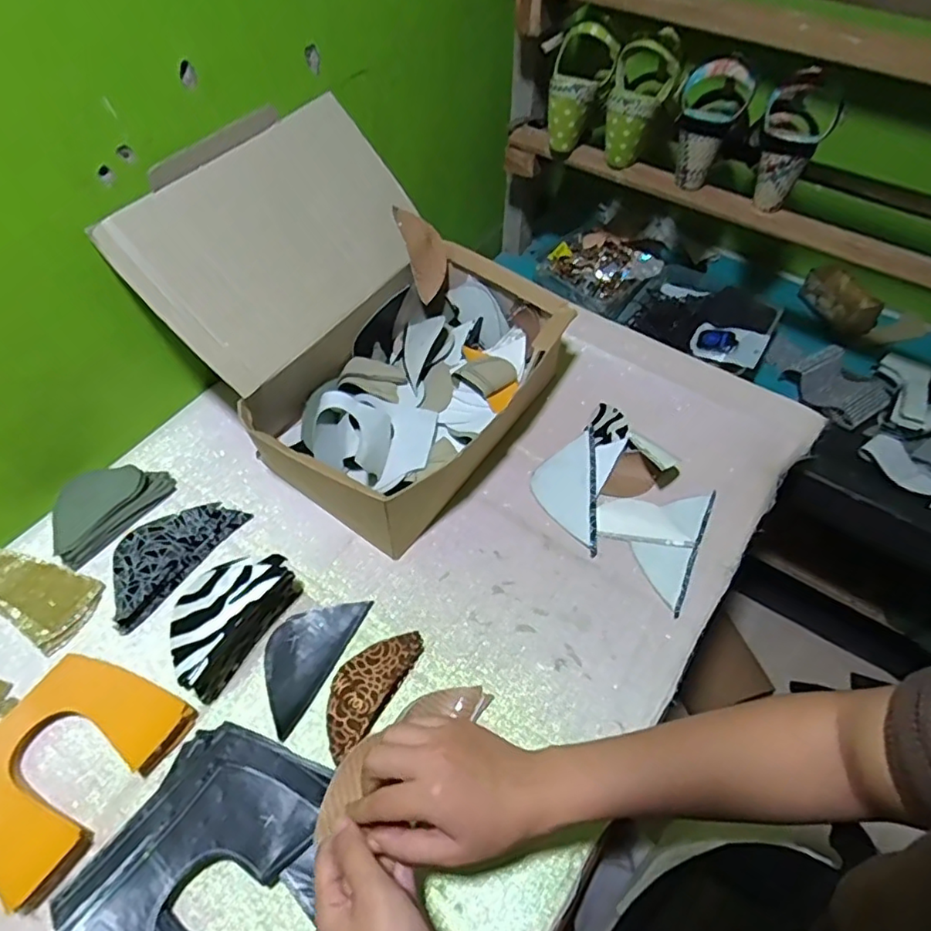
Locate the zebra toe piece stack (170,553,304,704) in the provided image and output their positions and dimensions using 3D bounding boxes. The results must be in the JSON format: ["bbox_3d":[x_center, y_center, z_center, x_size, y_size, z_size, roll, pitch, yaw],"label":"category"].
[{"bbox_3d":[-0.204,0.130,0.520,0.056,0.071,0.122,28,59,18],"label":"zebra toe piece stack"}]

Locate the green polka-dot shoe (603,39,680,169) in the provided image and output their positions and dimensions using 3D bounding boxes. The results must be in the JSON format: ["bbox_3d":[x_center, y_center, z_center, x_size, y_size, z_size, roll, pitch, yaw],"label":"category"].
[{"bbox_3d":[0.225,-0.466,0.771,0.080,0.128,0.084,17,55,10],"label":"green polka-dot shoe"}]

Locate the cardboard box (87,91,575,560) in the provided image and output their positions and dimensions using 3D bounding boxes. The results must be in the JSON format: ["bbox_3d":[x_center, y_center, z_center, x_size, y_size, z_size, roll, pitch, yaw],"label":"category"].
[{"bbox_3d":[-0.105,-0.157,0.626,0.334,0.237,0.331,31,59,19],"label":"cardboard box"}]

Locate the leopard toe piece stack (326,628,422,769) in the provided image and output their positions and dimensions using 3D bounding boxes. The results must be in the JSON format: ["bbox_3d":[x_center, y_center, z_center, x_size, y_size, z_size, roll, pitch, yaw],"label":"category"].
[{"bbox_3d":[-0.086,0.192,0.520,0.049,0.019,0.114,28,58,18],"label":"leopard toe piece stack"}]

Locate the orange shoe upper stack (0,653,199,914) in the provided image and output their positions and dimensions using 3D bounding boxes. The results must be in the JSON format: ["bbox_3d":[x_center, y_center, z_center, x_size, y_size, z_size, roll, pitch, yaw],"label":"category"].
[{"bbox_3d":[-0.319,0.232,0.472,0.126,0.028,0.153,26,57,17],"label":"orange shoe upper stack"}]

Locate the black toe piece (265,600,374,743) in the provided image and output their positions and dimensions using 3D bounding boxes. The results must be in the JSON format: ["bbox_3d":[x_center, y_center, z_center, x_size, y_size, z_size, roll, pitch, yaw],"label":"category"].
[{"bbox_3d":[-0.147,0.170,0.544,0.062,0.011,0.127,23,56,15],"label":"black toe piece"}]

